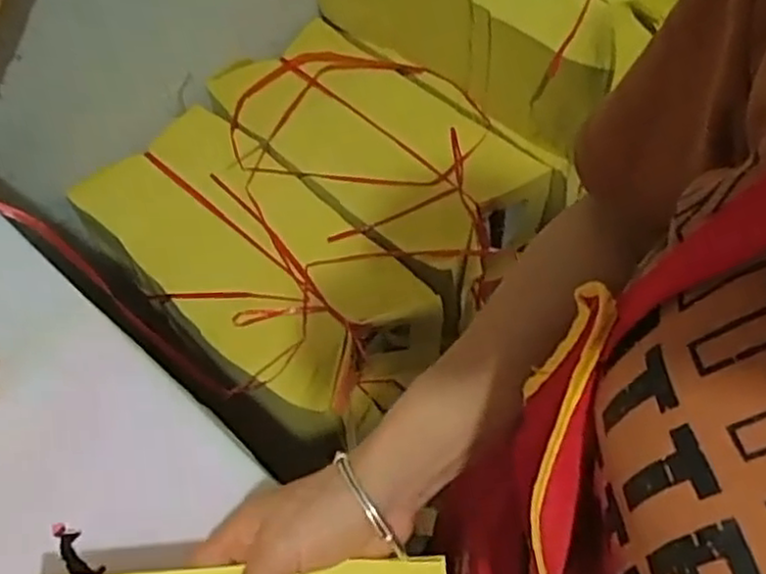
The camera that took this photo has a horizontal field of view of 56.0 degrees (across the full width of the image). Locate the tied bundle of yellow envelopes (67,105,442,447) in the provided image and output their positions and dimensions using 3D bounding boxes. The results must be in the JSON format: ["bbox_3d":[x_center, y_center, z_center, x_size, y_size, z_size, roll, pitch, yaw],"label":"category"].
[{"bbox_3d":[-0.165,-0.003,0.975,0.464,0.197,0.231,40,68,23],"label":"tied bundle of yellow envelopes"}]

